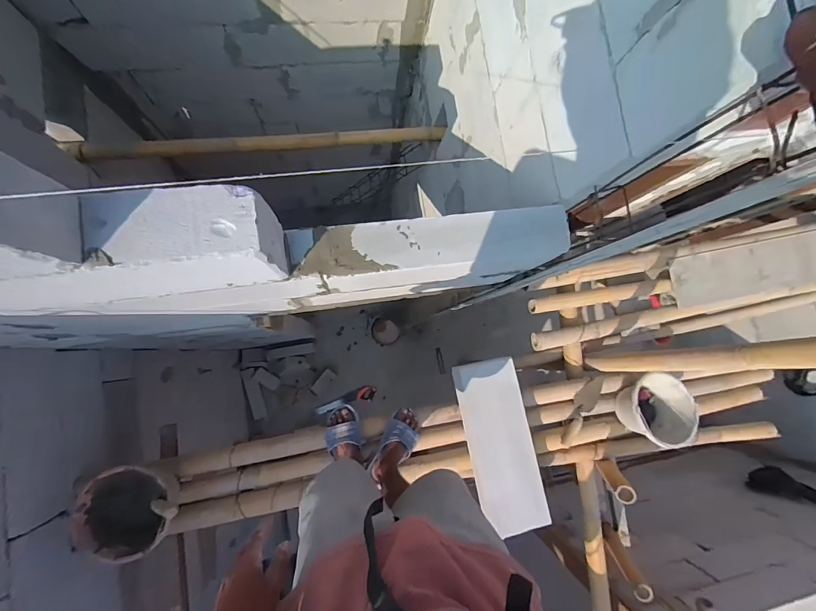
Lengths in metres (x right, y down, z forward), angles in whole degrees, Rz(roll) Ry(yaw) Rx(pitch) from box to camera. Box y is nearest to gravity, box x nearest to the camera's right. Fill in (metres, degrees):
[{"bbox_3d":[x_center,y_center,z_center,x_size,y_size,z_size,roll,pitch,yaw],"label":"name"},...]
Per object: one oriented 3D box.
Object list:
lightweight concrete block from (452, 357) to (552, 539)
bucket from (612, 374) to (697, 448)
[{"bbox_3d":[0.311,0.469,1.260,0.213,0.092,0.557,-10,85,-8],"label":"lightweight concrete block"},{"bbox_3d":[0.895,0.372,1.348,0.233,0.158,0.242,1,84,-7],"label":"bucket"}]

